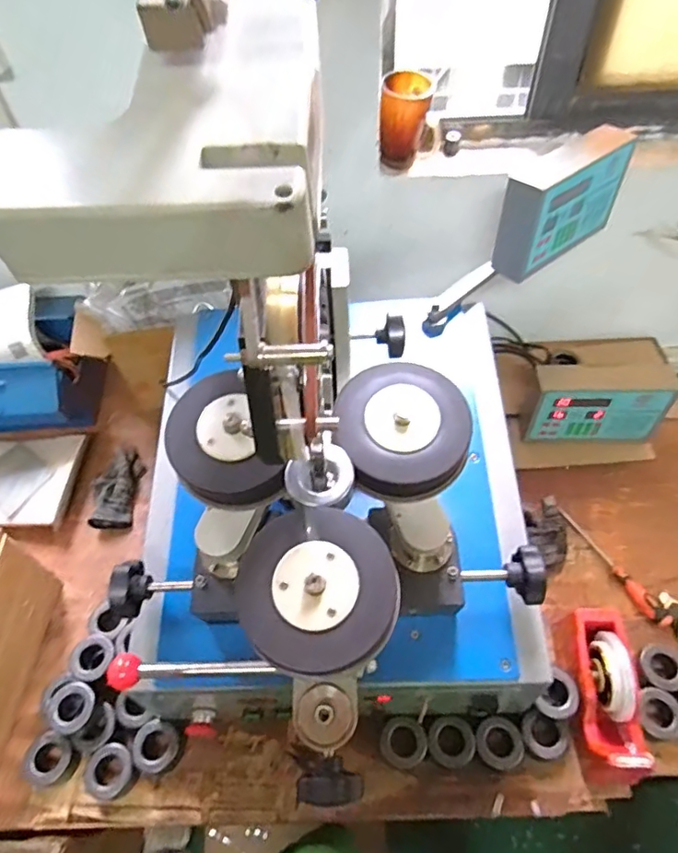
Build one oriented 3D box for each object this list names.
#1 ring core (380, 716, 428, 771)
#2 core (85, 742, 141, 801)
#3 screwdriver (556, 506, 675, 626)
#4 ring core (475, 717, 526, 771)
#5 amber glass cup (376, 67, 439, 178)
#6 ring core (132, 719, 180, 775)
[{"bbox_3d":[0.086,0.424,0.724,0.059,0.044,0.057,-1,54,2],"label":"ring core"},{"bbox_3d":[-0.300,0.459,0.717,0.062,0.031,0.060,-1,54,2],"label":"core"},{"bbox_3d":[0.433,0.221,0.862,0.025,0.026,0.218,-25,57,-15],"label":"screwdriver"},{"bbox_3d":[0.212,0.419,0.715,0.062,0.025,0.057,-1,54,2],"label":"ring core"},{"bbox_3d":[0.109,-0.471,0.841,0.088,0.121,0.099,4,55,5],"label":"amber glass cup"},{"bbox_3d":[-0.245,0.433,0.734,0.060,0.030,0.062,-1,54,2],"label":"ring core"}]

